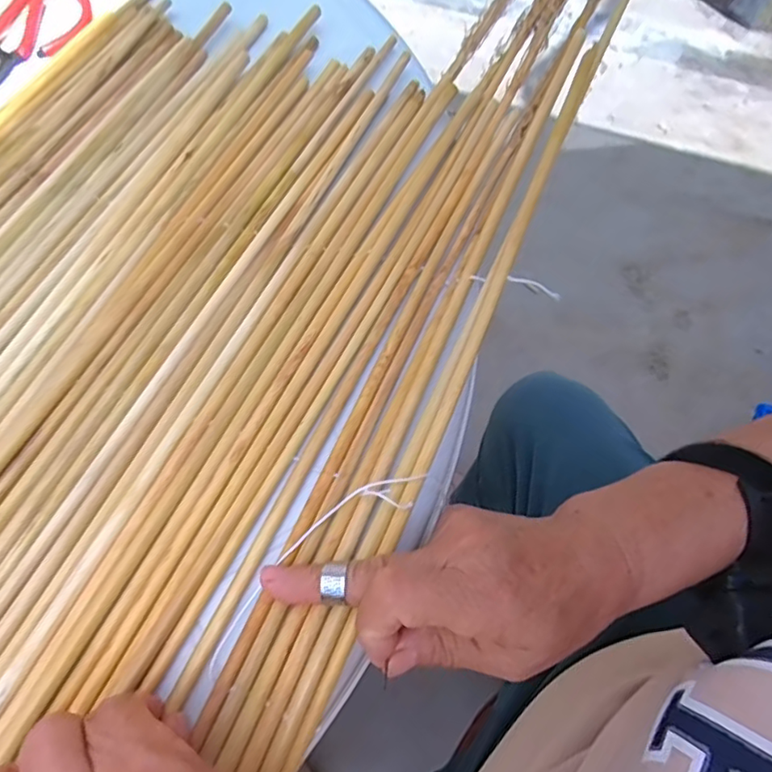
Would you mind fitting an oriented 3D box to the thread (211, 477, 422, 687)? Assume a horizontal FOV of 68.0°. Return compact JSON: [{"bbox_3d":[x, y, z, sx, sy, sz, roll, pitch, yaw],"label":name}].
[{"bbox_3d":[-0.032,0.079,0.259,0.126,0.010,0.025,-43,73,-13],"label":"thread"}]

